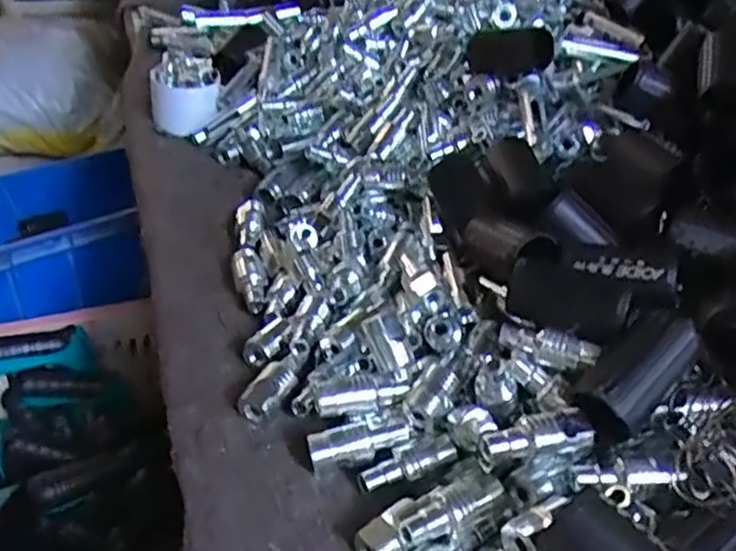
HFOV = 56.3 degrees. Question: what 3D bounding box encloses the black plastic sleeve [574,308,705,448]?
[{"bbox_3d":[0.129,0.046,0.325,0.068,0.026,0.031,-44,55,-13],"label":"black plastic sleeve"}]

